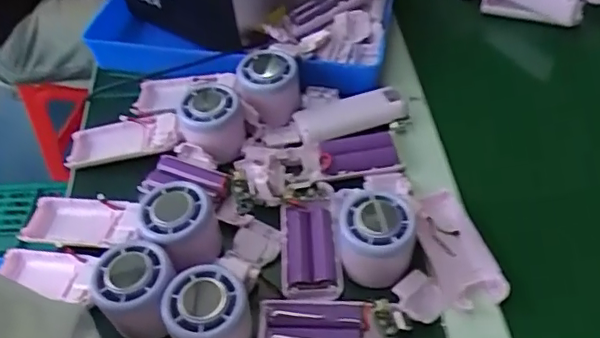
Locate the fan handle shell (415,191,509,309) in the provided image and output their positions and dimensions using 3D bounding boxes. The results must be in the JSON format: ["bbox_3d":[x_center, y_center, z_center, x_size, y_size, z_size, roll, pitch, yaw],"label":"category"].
[{"bbox_3d":[0.120,0.057,0.439,0.046,0.028,0.100,-13,52,-8],"label":"fan handle shell"}]

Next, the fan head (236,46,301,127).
[{"bbox_3d":[-0.029,-0.075,0.535,0.056,0.045,0.067,-7,49,0],"label":"fan head"}]

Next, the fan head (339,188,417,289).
[{"bbox_3d":[0.057,0.051,0.424,0.056,0.049,0.054,1,49,6],"label":"fan head"}]

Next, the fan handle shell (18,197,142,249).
[{"bbox_3d":[-0.175,0.045,0.464,0.113,0.027,0.043,6,49,12],"label":"fan handle shell"}]

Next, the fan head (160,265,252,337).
[{"bbox_3d":[-0.062,0.103,0.392,0.054,0.053,0.053,-1,52,1],"label":"fan head"}]

